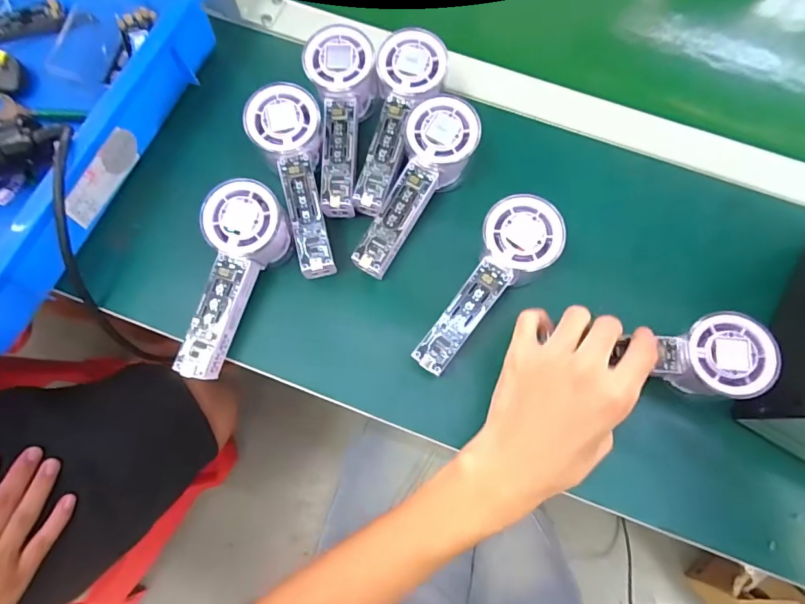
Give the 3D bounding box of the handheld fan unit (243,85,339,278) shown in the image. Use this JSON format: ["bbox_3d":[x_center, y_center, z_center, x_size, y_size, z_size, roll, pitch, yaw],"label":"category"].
[{"bbox_3d":[-0.083,-0.095,0.383,0.052,0.030,0.150,-12,89,-4],"label":"handheld fan unit"}]

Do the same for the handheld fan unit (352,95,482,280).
[{"bbox_3d":[0.014,-0.084,0.387,0.054,0.062,0.146,21,75,5],"label":"handheld fan unit"}]

